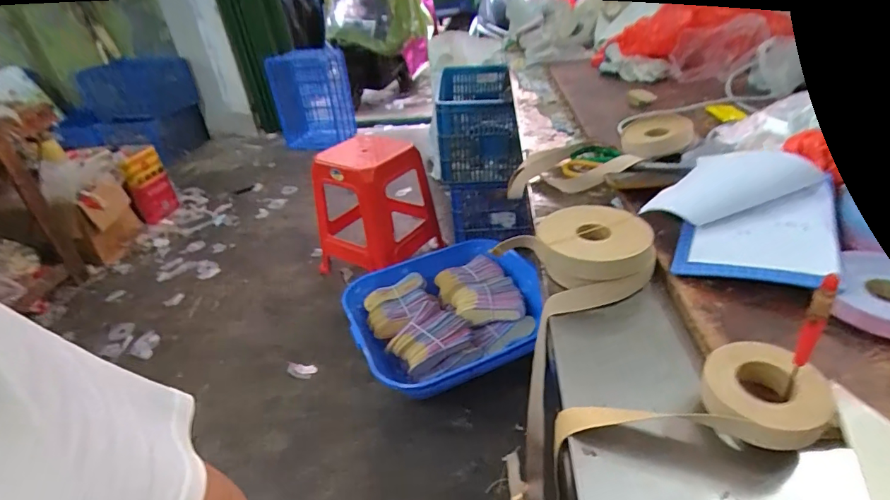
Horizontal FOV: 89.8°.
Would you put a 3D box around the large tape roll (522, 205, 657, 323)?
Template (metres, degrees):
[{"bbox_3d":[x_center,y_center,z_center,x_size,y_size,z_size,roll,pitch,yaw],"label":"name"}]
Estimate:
[{"bbox_3d":[0.168,0.003,0.527,0.138,0.064,0.121,-12,32,-8],"label":"large tape roll"}]

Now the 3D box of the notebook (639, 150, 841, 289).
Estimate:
[{"bbox_3d":[0.340,-0.043,0.517,0.175,0.031,0.200,8,56,28],"label":"notebook"}]

